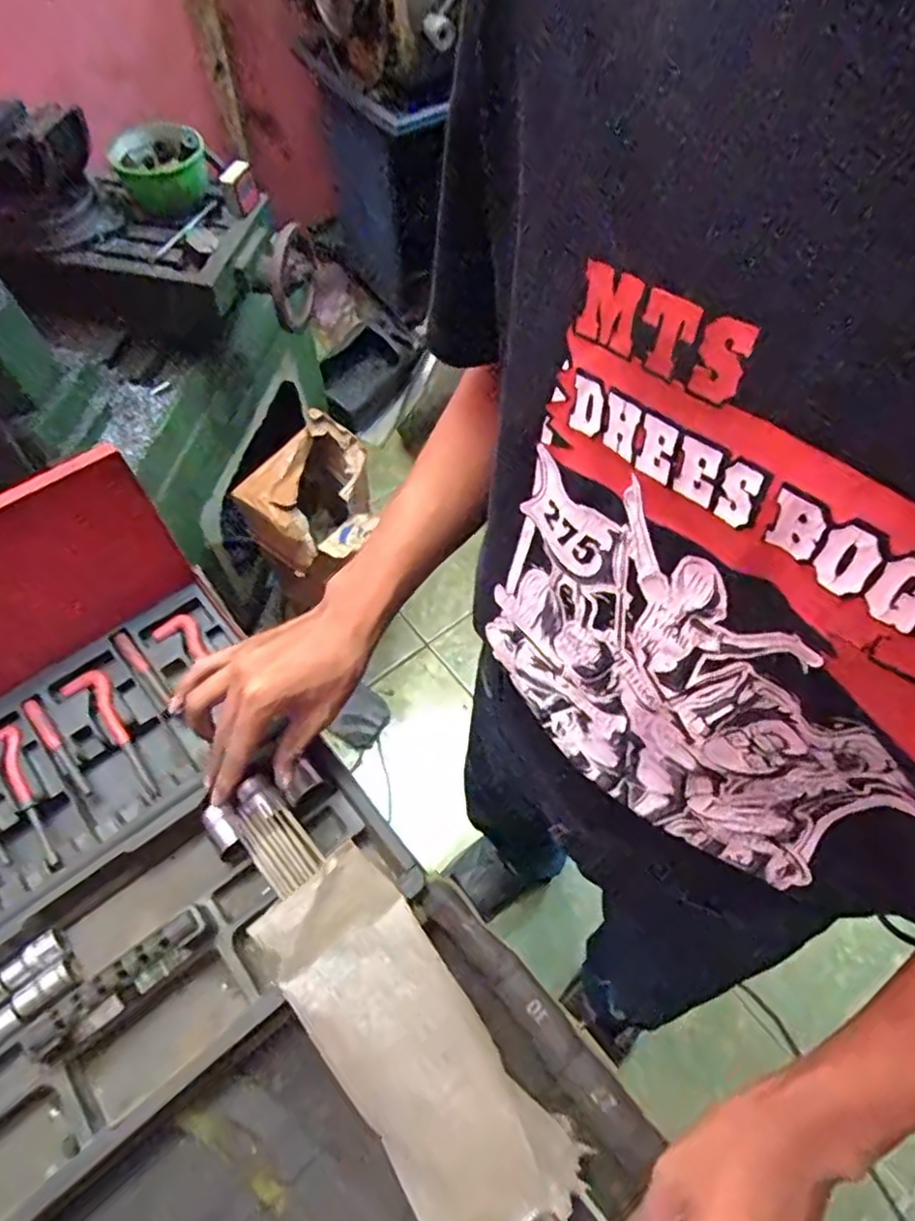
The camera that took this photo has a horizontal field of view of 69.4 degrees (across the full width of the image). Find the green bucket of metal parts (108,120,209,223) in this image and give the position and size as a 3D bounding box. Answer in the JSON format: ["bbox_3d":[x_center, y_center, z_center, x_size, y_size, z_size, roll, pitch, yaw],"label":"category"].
[{"bbox_3d":[-0.431,-0.647,0.977,0.126,0.079,0.128,0,60,0],"label":"green bucket of metal parts"}]

